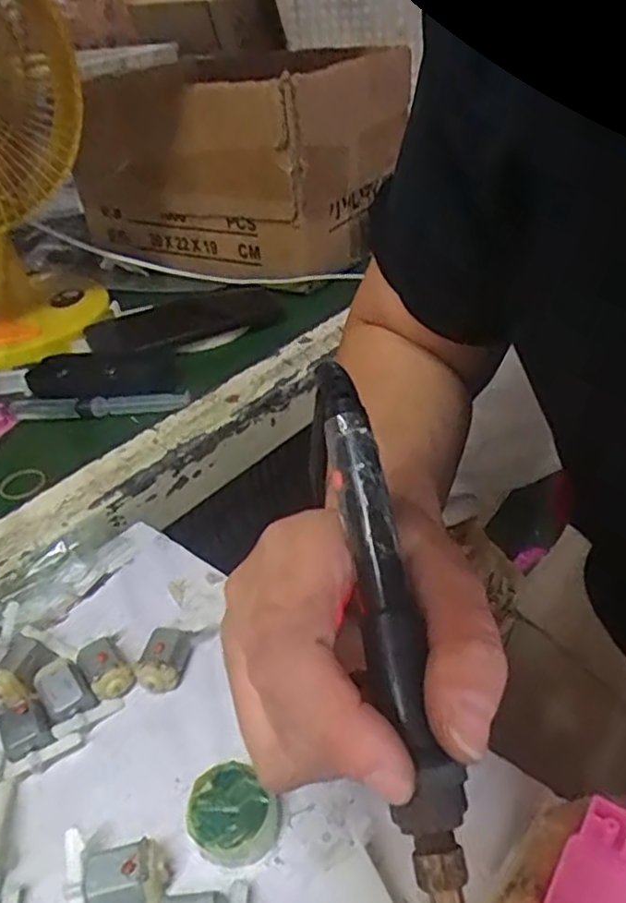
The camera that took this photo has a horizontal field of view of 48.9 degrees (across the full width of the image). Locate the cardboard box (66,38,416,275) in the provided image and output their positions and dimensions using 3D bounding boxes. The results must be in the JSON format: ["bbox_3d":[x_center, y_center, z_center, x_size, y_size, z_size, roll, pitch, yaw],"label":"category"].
[{"bbox_3d":[-0.076,-0.309,0.733,0.280,0.177,0.222,15,41,28],"label":"cardboard box"}]

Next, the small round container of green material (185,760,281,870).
[{"bbox_3d":[-0.031,0.139,0.260,0.032,0.019,0.030,-5,35,4],"label":"small round container of green material"}]

